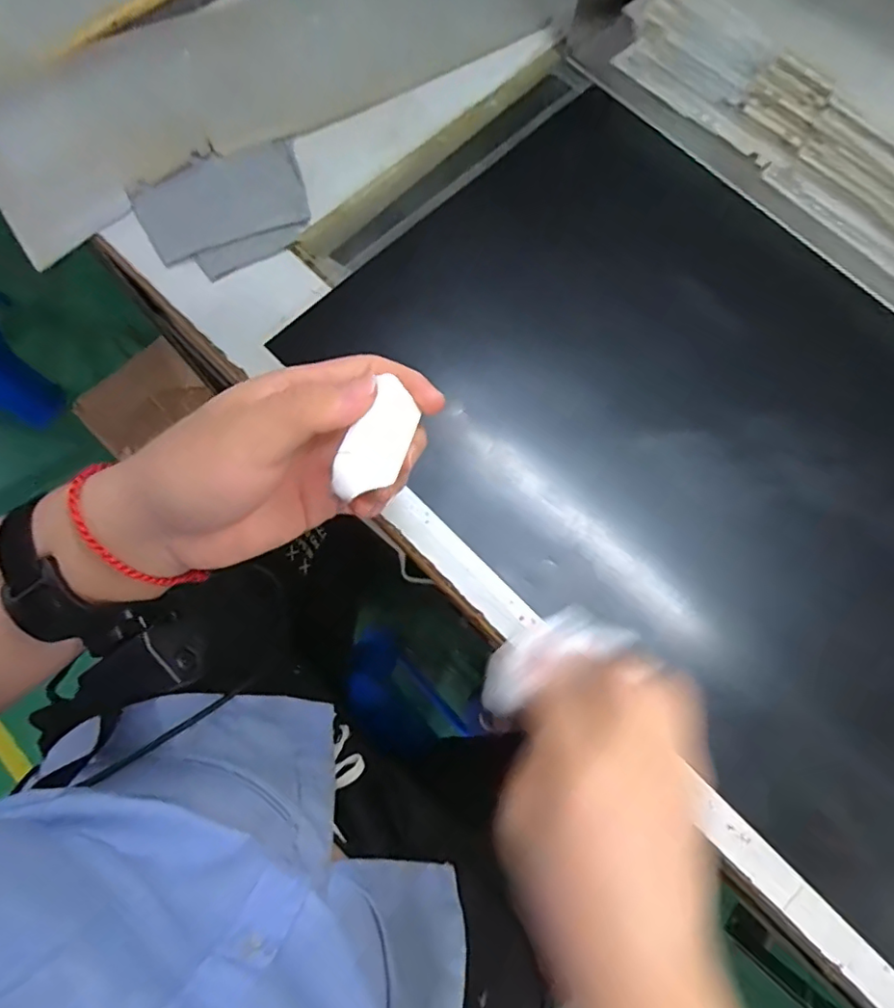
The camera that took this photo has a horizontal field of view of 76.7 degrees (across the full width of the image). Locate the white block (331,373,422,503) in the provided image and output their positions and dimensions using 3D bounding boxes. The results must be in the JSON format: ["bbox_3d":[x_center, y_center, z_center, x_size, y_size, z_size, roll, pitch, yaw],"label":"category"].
[{"bbox_3d":[-0.027,-0.025,0.228,0.019,0.015,0.054,23,62,6],"label":"white block"}]

